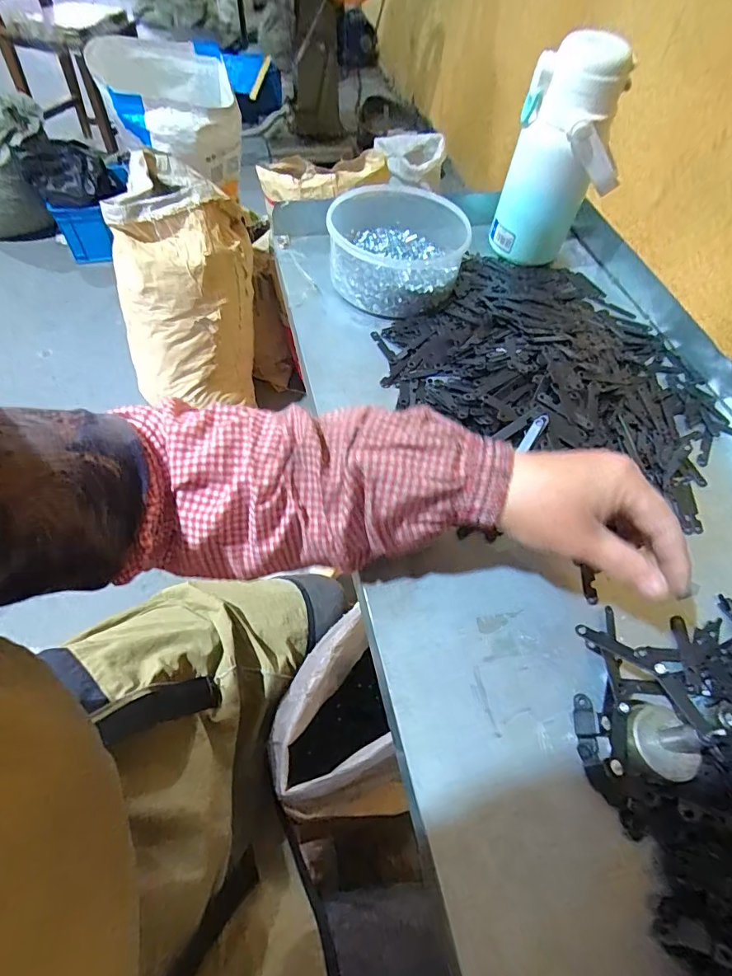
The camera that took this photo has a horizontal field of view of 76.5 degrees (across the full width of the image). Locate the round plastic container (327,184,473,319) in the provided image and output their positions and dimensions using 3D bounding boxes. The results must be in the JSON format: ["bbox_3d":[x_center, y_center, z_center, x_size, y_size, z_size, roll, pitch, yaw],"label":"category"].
[{"bbox_3d":[0.036,-0.275,0.521,0.150,0.064,0.176,5,57,-1],"label":"round plastic container"}]

